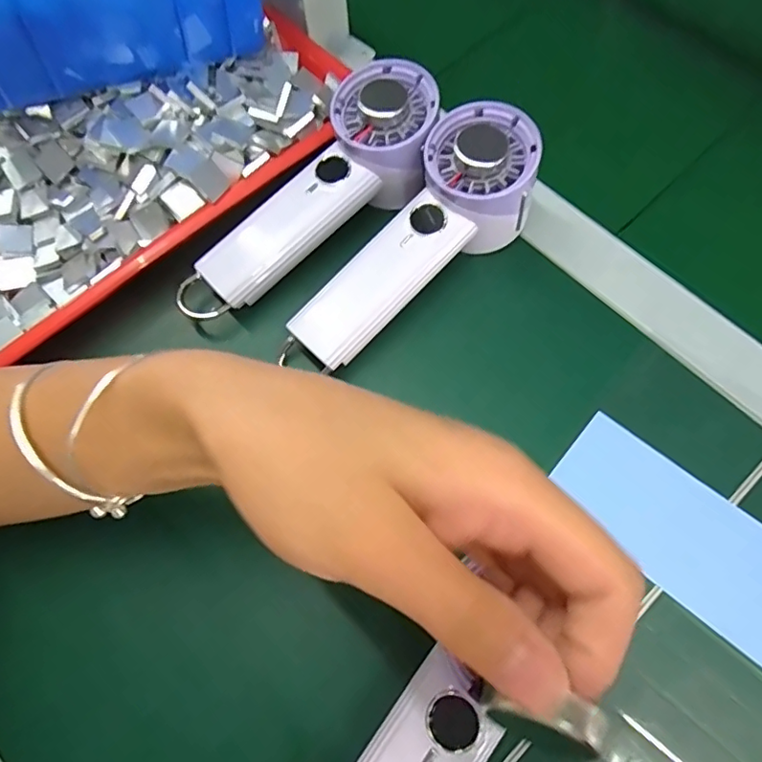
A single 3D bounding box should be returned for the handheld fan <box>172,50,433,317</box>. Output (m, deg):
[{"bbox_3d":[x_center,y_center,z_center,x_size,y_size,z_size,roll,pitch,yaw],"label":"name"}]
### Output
[{"bbox_3d":[-0.039,-0.108,0.334,0.193,0.044,0.060,-44,72,1],"label":"handheld fan"}]

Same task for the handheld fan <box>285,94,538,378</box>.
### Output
[{"bbox_3d":[0.021,-0.078,0.322,0.178,0.055,0.059,-46,73,-2],"label":"handheld fan"}]

